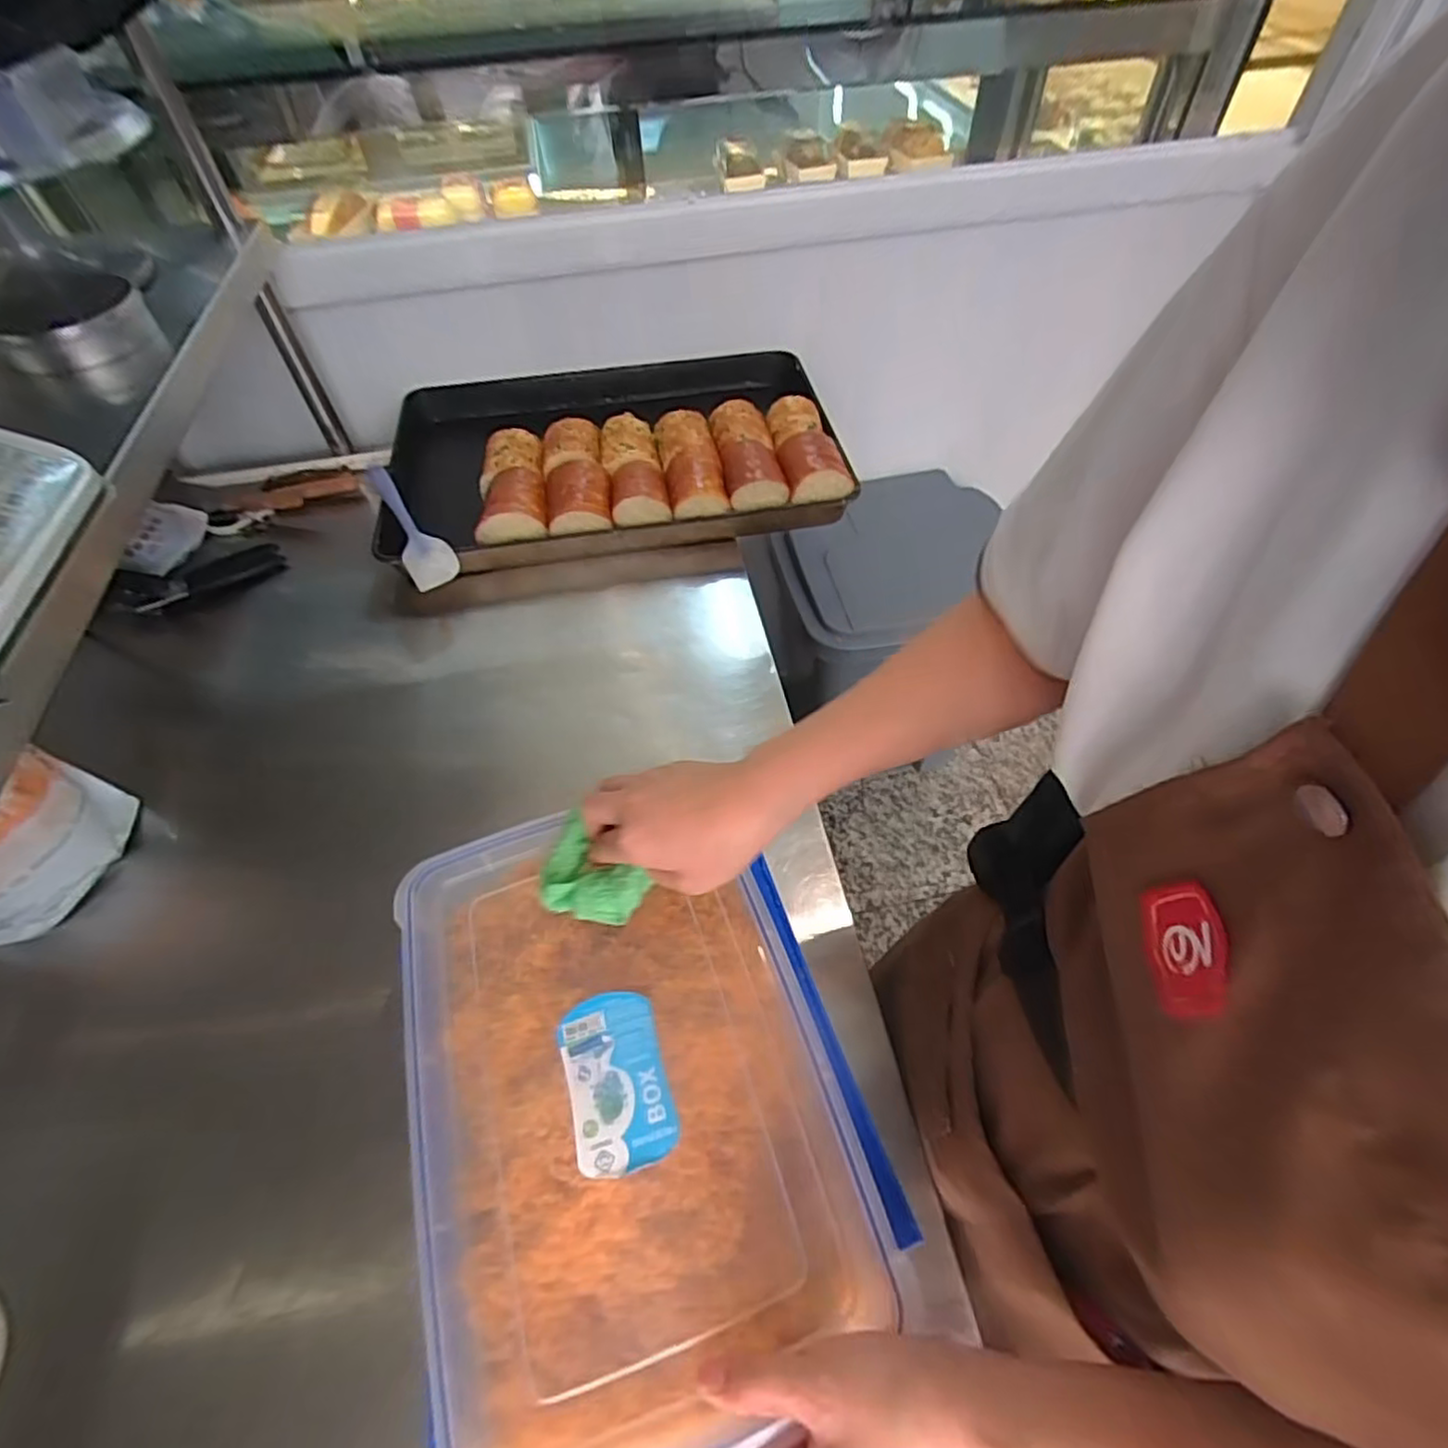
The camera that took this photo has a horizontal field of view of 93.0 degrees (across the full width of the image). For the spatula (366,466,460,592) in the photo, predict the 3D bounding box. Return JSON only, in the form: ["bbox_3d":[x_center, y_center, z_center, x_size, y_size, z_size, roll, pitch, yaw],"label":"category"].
[{"bbox_3d":[-0.381,-0.249,0.834,0.054,0.015,0.256,-26,58,-17],"label":"spatula"}]

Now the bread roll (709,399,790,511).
[{"bbox_3d":[0.030,-0.350,0.875,0.073,0.038,0.187,-8,54,-5],"label":"bread roll"}]

